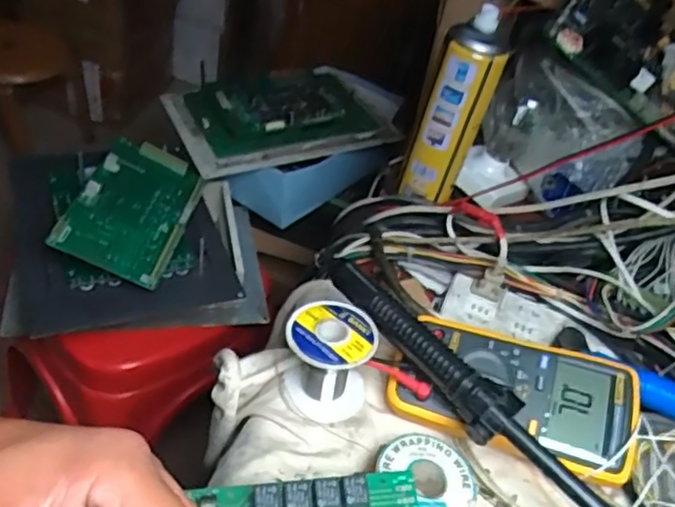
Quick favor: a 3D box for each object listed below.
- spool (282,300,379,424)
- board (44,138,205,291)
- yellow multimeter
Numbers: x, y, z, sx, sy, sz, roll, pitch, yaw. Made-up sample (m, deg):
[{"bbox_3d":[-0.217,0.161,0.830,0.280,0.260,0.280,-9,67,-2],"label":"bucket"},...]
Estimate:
[{"bbox_3d":[-0.006,0.080,0.473,0.065,0.065,0.062,8,42,-7],"label":"spool"},{"bbox_3d":[-0.232,-0.054,0.730,0.117,0.017,0.198,24,46,-12],"label":"board"},{"bbox_3d":[0.129,0.106,0.480,0.179,0.048,0.090,14,62,9],"label":"yellow multimeter"}]

